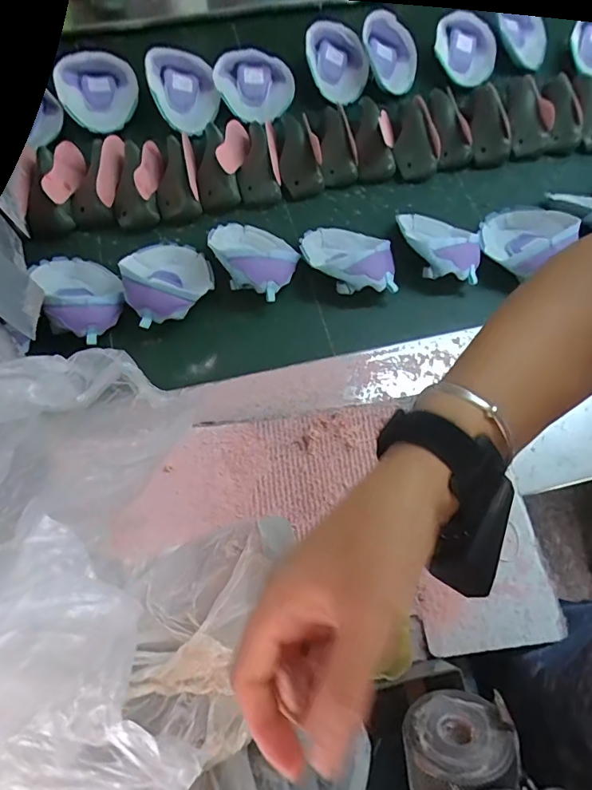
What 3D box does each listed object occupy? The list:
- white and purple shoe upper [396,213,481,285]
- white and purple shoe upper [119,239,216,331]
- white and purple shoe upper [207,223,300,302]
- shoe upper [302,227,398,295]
[{"bbox_3d":[0.217,-0.237,0.711,0.129,0.056,0.124,8,68,1],"label":"white and purple shoe upper"},{"bbox_3d":[-0.181,-0.168,0.665,0.118,0.058,0.126,1,68,-2],"label":"white and purple shoe upper"},{"bbox_3d":[-0.064,-0.212,0.684,0.139,0.058,0.122,25,70,8],"label":"white and purple shoe upper"},{"bbox_3d":[0.078,-0.211,0.699,0.141,0.051,0.121,2,68,-1],"label":"shoe upper"}]

